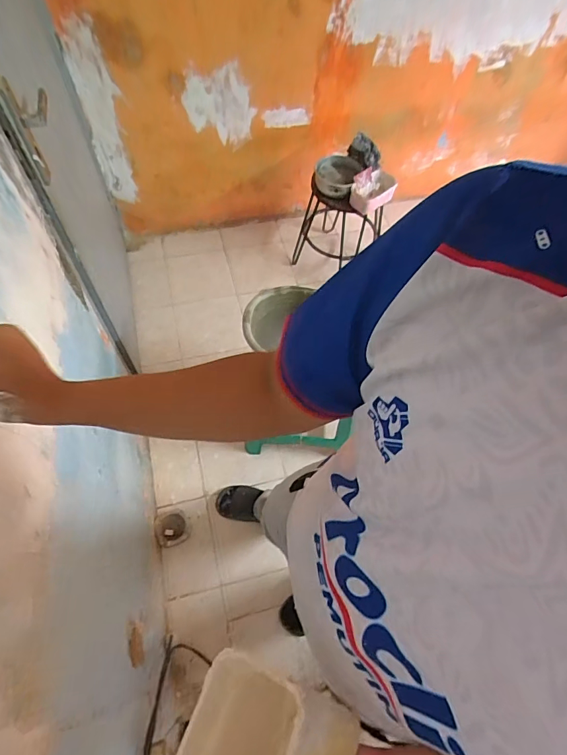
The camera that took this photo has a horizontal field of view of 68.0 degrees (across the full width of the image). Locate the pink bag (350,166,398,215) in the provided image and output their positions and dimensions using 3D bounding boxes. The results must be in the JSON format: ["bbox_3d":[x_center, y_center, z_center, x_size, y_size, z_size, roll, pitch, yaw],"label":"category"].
[{"bbox_3d":[0.349,-0.728,1.652,0.160,0.123,0.140,11,58,2],"label":"pink bag"}]

